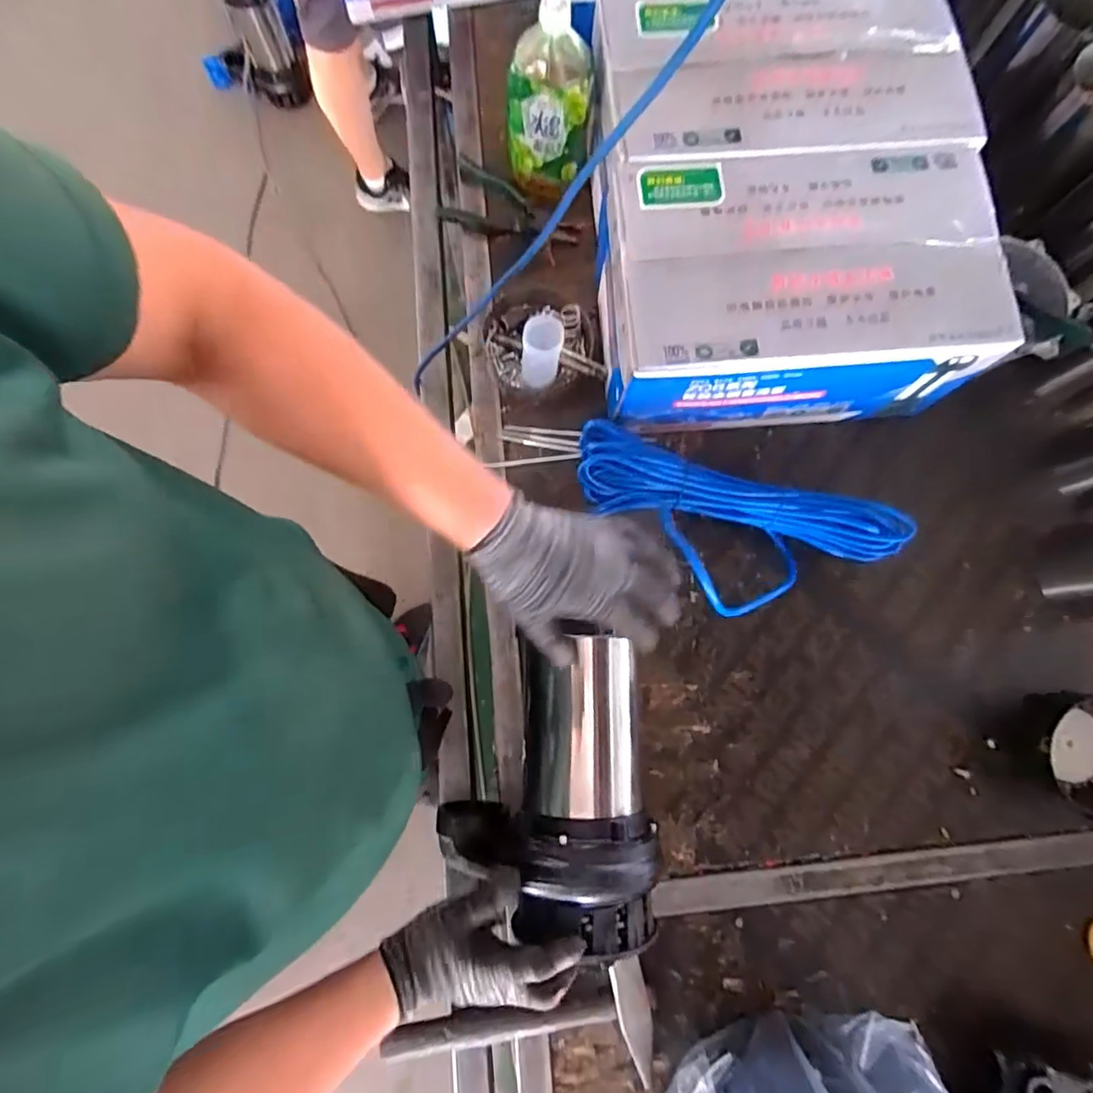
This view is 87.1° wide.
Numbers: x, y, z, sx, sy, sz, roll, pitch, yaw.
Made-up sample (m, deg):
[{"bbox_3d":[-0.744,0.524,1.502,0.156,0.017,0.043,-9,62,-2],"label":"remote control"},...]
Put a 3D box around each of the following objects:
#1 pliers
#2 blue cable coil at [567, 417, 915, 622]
[{"bbox_3d":[-0.046,-0.451,0.779,0.186,0.027,0.093,21,80,2],"label":"pliers"},{"bbox_3d":[0.206,-0.019,0.657,0.384,0.112,0.168,18,79,2],"label":"blue cable coil"}]

